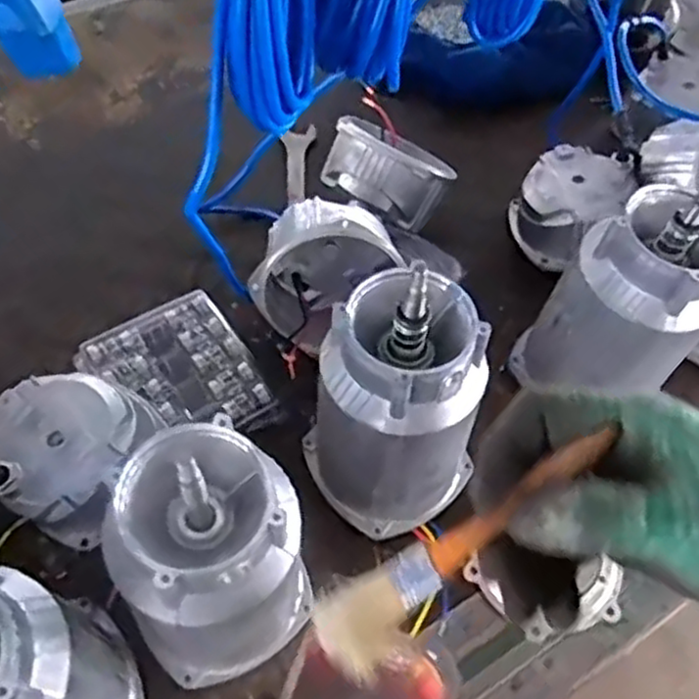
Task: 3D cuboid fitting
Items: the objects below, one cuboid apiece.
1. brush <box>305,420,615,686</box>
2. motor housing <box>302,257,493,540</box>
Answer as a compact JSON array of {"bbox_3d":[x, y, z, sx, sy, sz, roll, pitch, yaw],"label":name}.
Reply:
[{"bbox_3d":[0.046,0.083,0.305,0.144,0.022,0.039,-42,64,10],"label":"brush"},{"bbox_3d":[0.033,0.041,0.548,0.110,0.203,0.106,2,57,-3],"label":"motor housing"}]

